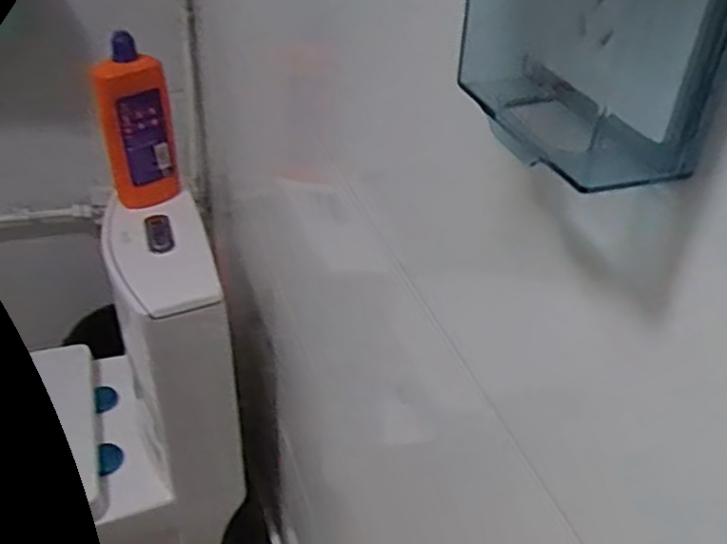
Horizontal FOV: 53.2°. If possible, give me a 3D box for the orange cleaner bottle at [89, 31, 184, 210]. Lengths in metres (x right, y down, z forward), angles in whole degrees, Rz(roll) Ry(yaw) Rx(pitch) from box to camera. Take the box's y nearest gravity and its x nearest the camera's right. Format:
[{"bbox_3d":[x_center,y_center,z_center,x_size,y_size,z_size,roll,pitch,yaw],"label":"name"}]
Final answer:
[{"bbox_3d":[-0.335,-0.214,1.081,0.105,0.240,0.052,-9,38,-16],"label":"orange cleaner bottle"}]

